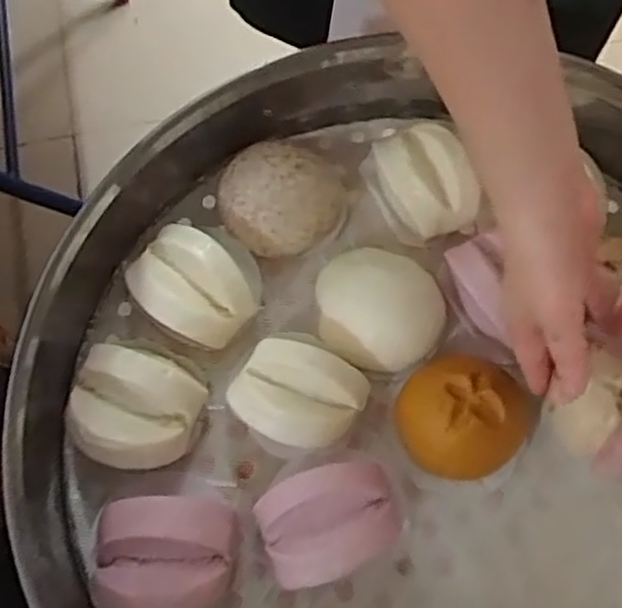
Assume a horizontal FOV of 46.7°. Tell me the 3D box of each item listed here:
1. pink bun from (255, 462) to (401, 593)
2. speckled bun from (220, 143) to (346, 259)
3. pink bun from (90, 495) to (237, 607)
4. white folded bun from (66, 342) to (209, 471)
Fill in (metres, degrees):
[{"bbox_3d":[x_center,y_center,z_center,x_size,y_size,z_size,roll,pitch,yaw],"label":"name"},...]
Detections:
[{"bbox_3d":[0.011,0.138,0.465,0.090,0.050,0.068,-28,74,-8],"label":"pink bun"},{"bbox_3d":[-0.025,-0.077,0.538,0.086,0.043,0.081,0,72,1],"label":"speckled bun"},{"bbox_3d":[-0.091,0.155,0.445,0.085,0.046,0.069,0,72,1],"label":"pink bun"},{"bbox_3d":[-0.119,0.069,0.479,0.083,0.056,0.075,18,73,6],"label":"white folded bun"}]

